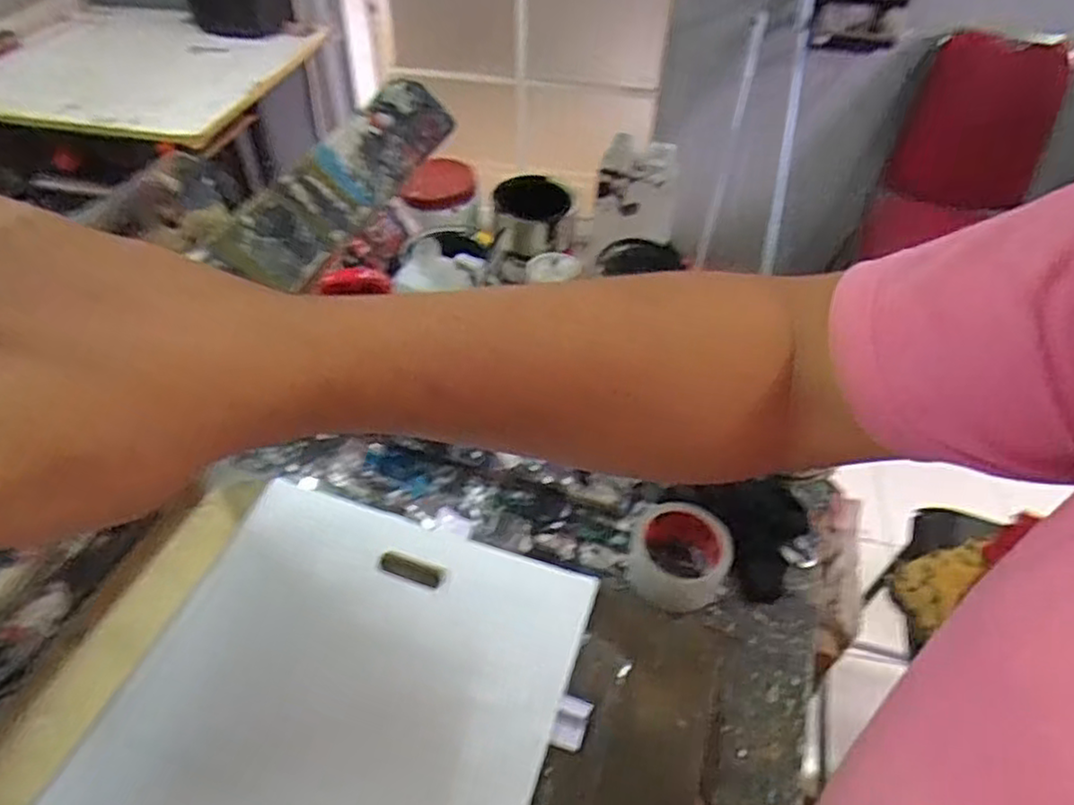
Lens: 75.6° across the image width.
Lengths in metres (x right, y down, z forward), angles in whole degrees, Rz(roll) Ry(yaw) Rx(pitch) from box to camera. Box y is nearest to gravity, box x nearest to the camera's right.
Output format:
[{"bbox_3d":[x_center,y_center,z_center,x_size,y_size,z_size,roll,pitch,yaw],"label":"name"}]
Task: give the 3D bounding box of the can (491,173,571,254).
[{"bbox_3d":[-0.006,-0.245,0.889,0.092,0.065,0.097,1,47,-2],"label":"can"}]

